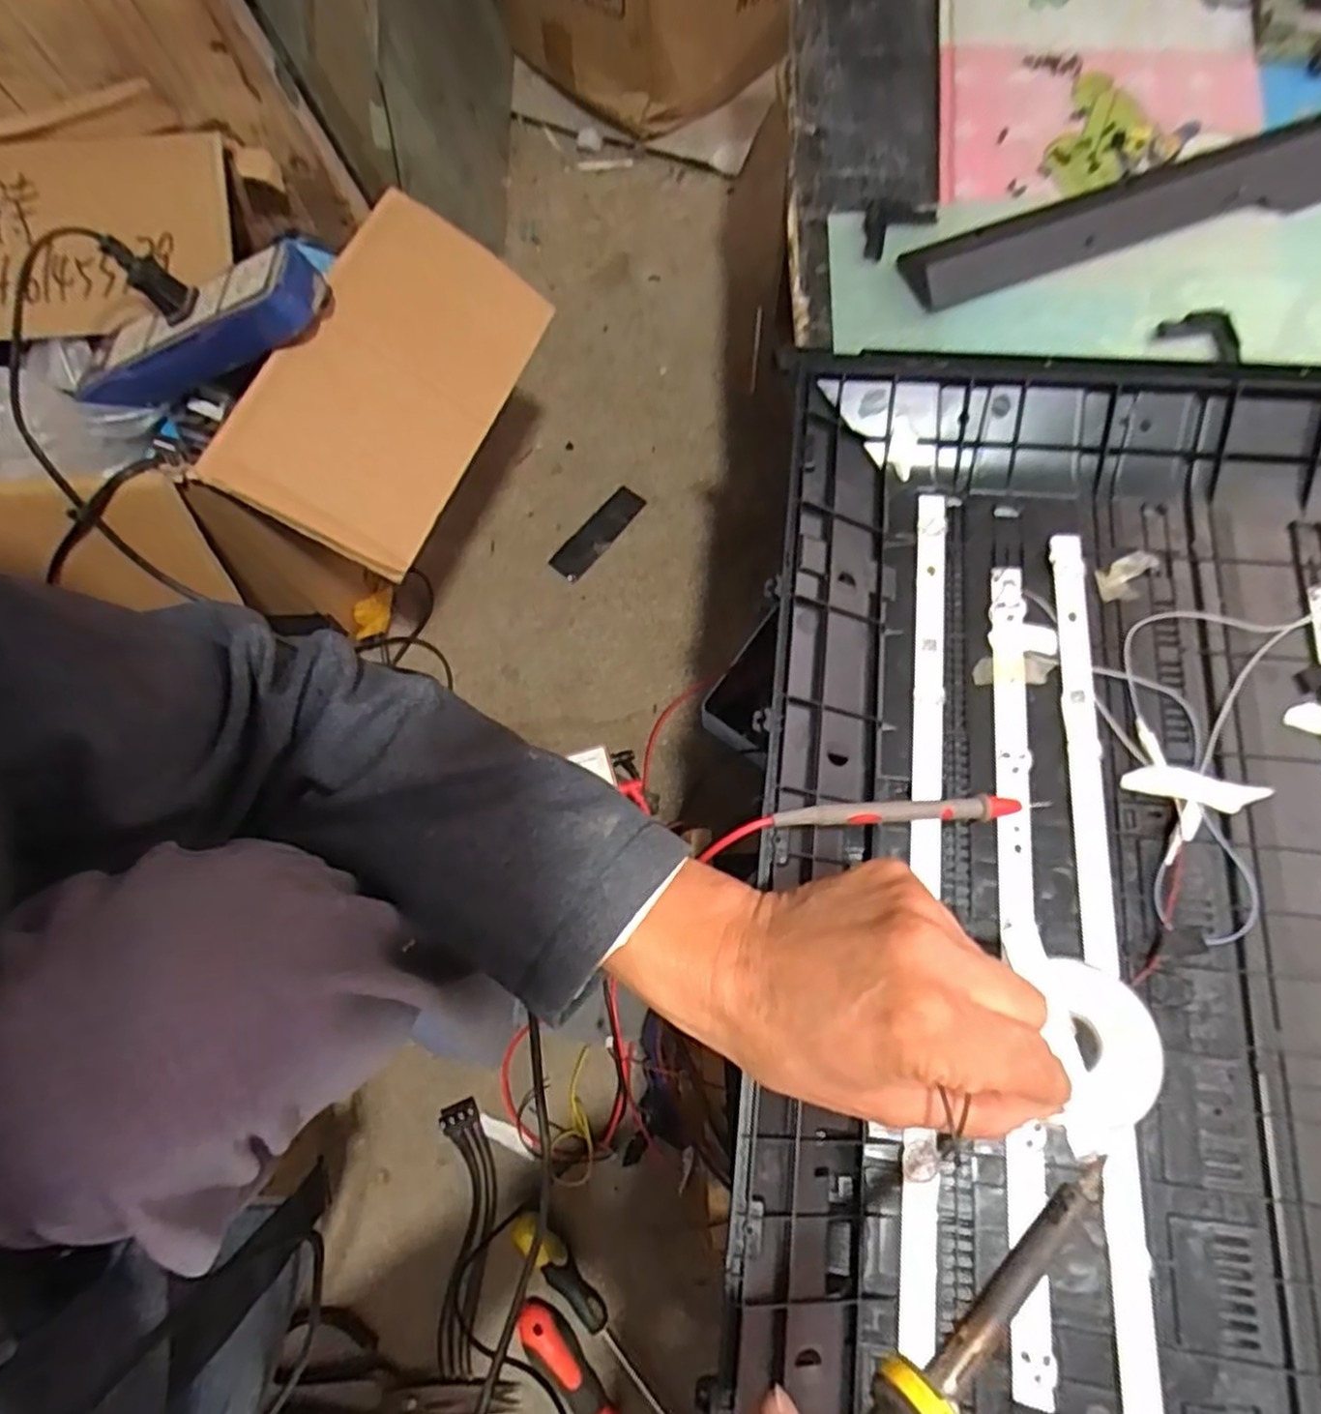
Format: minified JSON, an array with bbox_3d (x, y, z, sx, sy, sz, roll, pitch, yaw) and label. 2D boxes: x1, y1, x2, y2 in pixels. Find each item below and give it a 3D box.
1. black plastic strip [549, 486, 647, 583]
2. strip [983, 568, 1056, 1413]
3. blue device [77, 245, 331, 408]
[{"bbox_3d":[-0.065,-0.177,0.778,0.037,0.009,0.114,40,82,7],"label":"black plastic strip"},{"bbox_3d":[0.163,0.157,0.349,0.030,0.008,0.490,7,72,4],"label":"strip"},{"bbox_3d":[-0.303,-0.242,0.497,0.184,0.036,0.057,-13,71,17],"label":"blue device"}]

